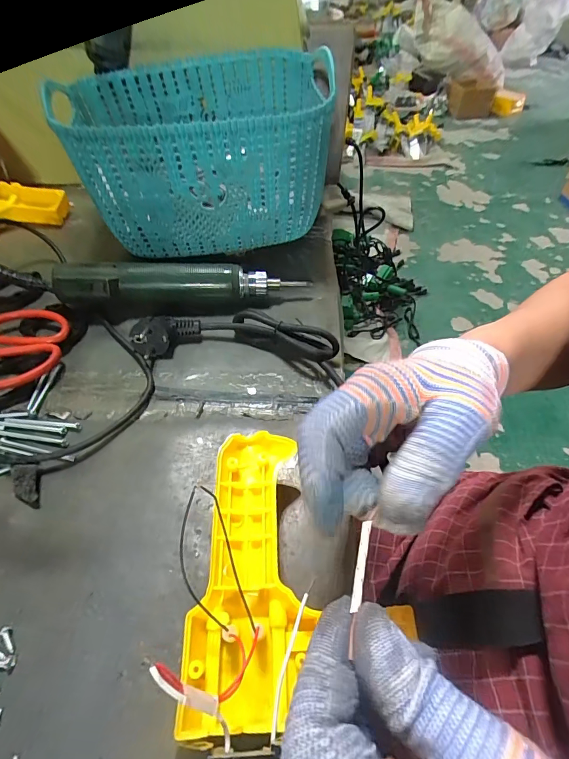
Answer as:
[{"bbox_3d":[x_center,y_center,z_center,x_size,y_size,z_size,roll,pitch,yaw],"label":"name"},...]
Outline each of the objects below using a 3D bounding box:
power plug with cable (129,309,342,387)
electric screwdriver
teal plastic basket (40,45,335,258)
[{"bbox_3d":[-0.043,-0.038,0.353,0.186,0.031,0.058,8,51,6],"label":"power plug with cable"},{"bbox_3d":[-0.106,-0.096,0.390,0.243,0.037,0.034,-5,50,-5],"label":"electric screwdriver"},{"bbox_3d":[-0.091,-0.267,0.456,0.263,0.146,0.239,-9,51,-8],"label":"teal plastic basket"}]

